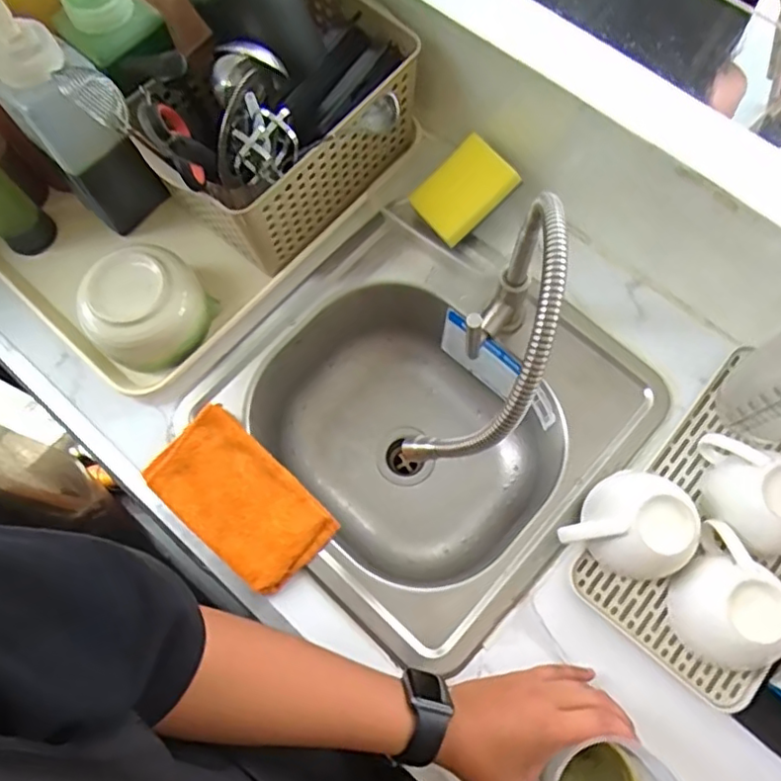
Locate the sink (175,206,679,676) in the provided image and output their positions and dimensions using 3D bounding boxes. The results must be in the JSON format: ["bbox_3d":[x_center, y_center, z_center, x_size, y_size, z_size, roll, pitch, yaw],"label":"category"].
[{"bbox_3d":[0.039,0.034,0.703,0.378,0.163,0.368,41,77,13],"label":"sink"}]

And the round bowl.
[{"bbox_3d":[-0.248,-0.081,0.631,0.119,0.087,0.101,-37,75,-10],"label":"round bowl"}]

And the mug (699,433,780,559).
[{"bbox_3d":[0.331,0.088,0.549,0.082,0.064,0.119,-22,73,-6],"label":"mug"}]

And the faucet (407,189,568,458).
[{"bbox_3d":[0.085,-0.035,0.493,0.070,0.229,0.196,24,74,9],"label":"faucet"}]

